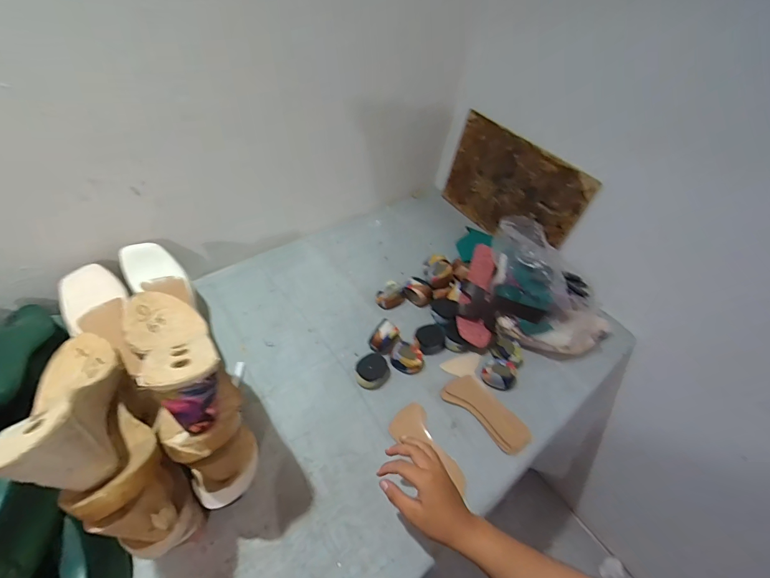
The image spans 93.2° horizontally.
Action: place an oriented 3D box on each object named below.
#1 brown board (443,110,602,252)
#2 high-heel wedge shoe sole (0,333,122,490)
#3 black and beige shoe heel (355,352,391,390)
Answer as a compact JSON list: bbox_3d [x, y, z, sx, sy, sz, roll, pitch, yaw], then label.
[{"bbox_3d":[0.311,-0.252,0.930,0.019,0.268,0.374,-26,57,-28],"label":"brown board"},{"bbox_3d":[-0.310,0.123,0.374,0.080,0.089,0.234,-29,29,-27],"label":"high-heel wedge shoe sole"},{"bbox_3d":[-0.020,0.155,0.689,0.065,0.033,0.056,-30,59,-30],"label":"black and beige shoe heel"}]

